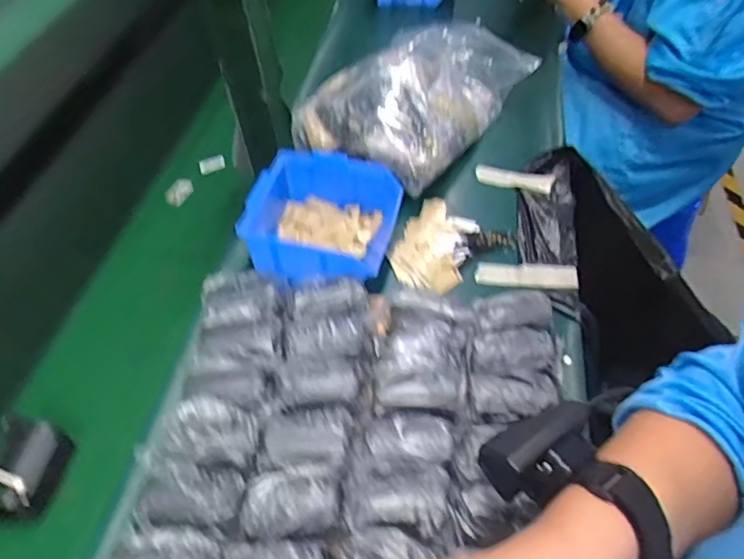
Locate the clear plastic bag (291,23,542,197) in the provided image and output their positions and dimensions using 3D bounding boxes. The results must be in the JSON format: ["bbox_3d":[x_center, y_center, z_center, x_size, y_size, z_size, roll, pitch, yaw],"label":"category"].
[{"bbox_3d":[0.053,-0.230,0.682,0.192,0.099,0.292,28,57,22],"label":"clear plastic bag"}]

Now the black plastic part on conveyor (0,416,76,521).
[{"bbox_3d":[-0.266,0.148,0.420,0.036,0.041,0.071,0,51,2],"label":"black plastic part on conveyor"}]

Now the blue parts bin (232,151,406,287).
[{"bbox_3d":[-0.051,-0.056,0.550,0.134,0.066,0.137,14,53,13],"label":"blue parts bin"}]

